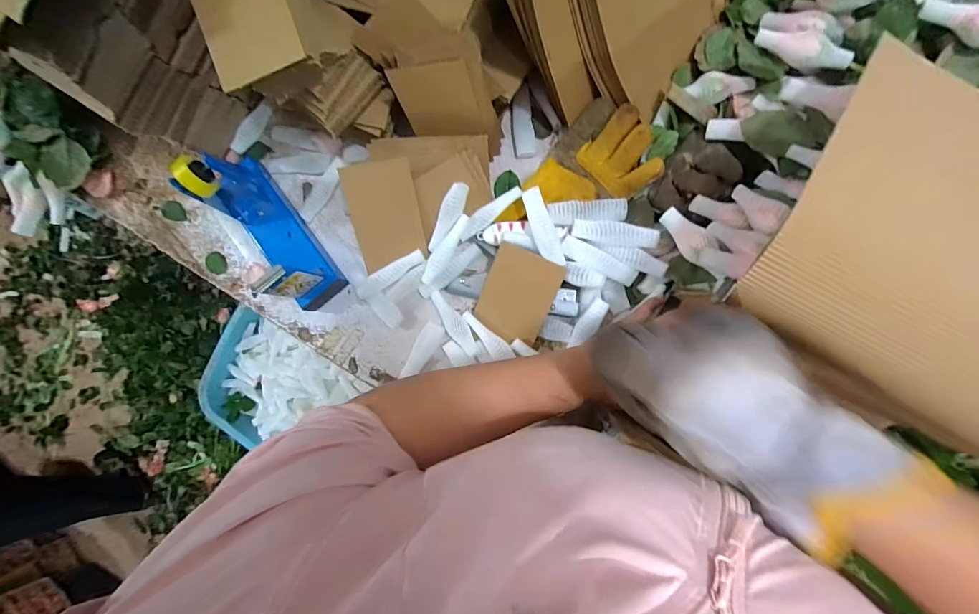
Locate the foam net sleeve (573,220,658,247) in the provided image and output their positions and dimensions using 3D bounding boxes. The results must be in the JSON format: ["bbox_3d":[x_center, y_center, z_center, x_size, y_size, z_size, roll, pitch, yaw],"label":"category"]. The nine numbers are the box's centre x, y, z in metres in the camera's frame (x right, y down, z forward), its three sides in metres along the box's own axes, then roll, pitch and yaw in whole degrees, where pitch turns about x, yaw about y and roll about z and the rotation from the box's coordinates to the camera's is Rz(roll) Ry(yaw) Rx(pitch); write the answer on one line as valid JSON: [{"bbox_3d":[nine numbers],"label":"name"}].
[{"bbox_3d":[0.137,-0.080,0.452,0.090,0.004,0.024,11,107,9],"label":"foam net sleeve"}]

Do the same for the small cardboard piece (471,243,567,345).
[{"bbox_3d":[0.032,-0.012,0.482,0.081,0.008,0.104,22,104,2],"label":"small cardboard piece"}]

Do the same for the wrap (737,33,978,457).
[{"bbox_3d":[0.337,-0.054,0.292,0.202,0.051,0.257,30,75,16],"label":"wrap"}]

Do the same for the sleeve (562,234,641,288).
[{"bbox_3d":[0.122,-0.051,0.458,0.087,0.018,0.024,26,92,7],"label":"sleeve"}]

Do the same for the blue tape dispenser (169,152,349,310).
[{"bbox_3d":[-0.272,-0.093,0.482,0.058,0.129,0.200,-38,85,5],"label":"blue tape dispenser"}]

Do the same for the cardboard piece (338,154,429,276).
[{"bbox_3d":[-0.131,-0.118,0.526,0.010,0.090,0.124,16,125,42],"label":"cardboard piece"}]

